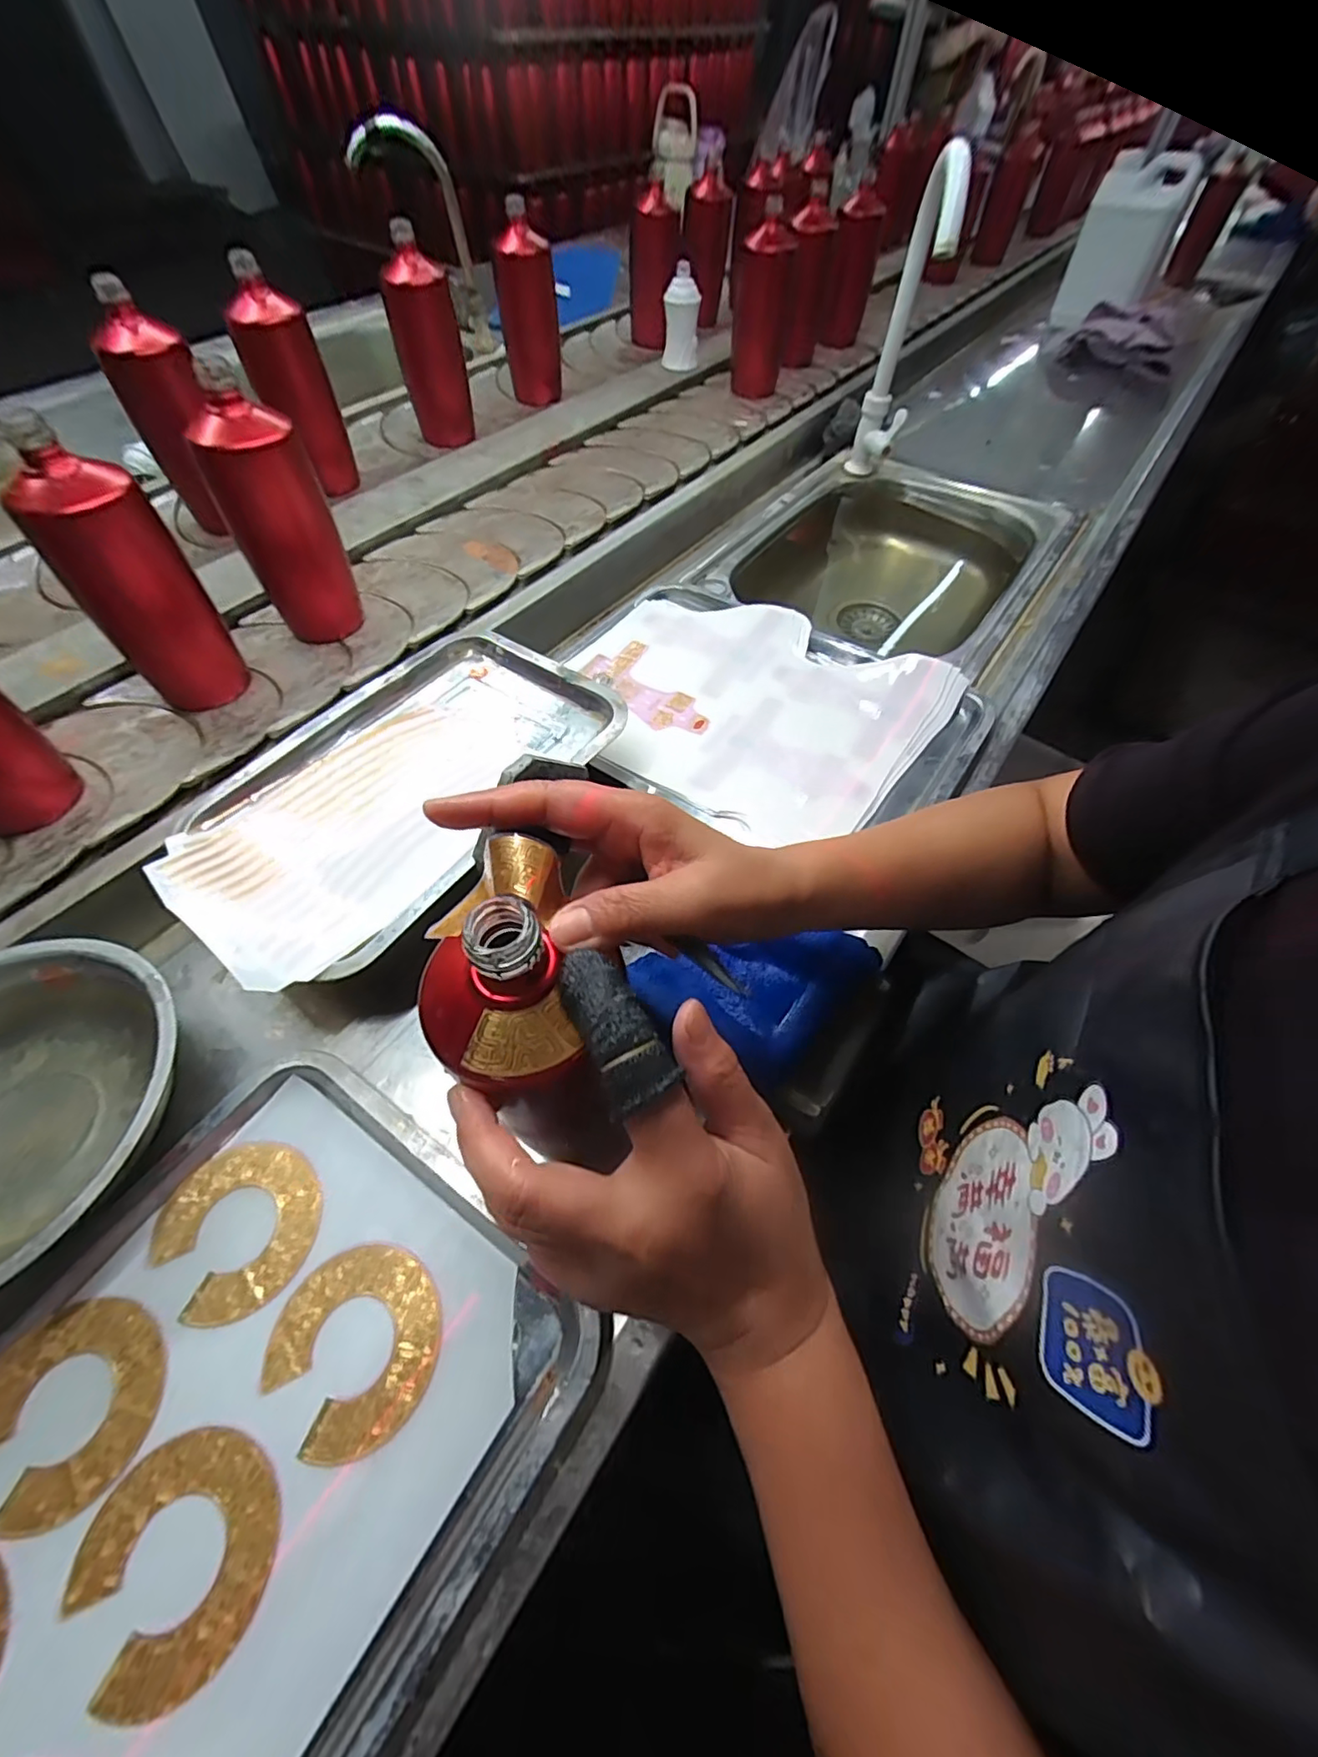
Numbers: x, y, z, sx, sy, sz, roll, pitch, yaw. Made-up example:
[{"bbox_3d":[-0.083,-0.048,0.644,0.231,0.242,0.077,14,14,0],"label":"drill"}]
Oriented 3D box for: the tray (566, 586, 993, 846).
[{"bbox_3d":[0.089,-0.161,0.550,0.363,0.032,0.269,29,60,17],"label":"tray"}]

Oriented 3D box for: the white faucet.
[{"bbox_3d":[0.278,-0.607,0.671,0.052,0.331,0.073,12,87,6],"label":"white faucet"}]

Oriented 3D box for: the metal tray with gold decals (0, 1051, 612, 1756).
[{"bbox_3d":[-0.216,0.274,0.254,0.255,0.021,0.334,34,63,13],"label":"metal tray with gold decals"}]

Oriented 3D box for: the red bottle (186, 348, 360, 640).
[{"bbox_3d":[-0.331,-0.314,0.529,0.073,0.194,0.061,12,57,9],"label":"red bottle"}]

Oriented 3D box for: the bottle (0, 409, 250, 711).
[{"bbox_3d":[-0.412,-0.232,0.476,0.071,0.197,0.071,3,60,-4],"label":"bottle"}]

